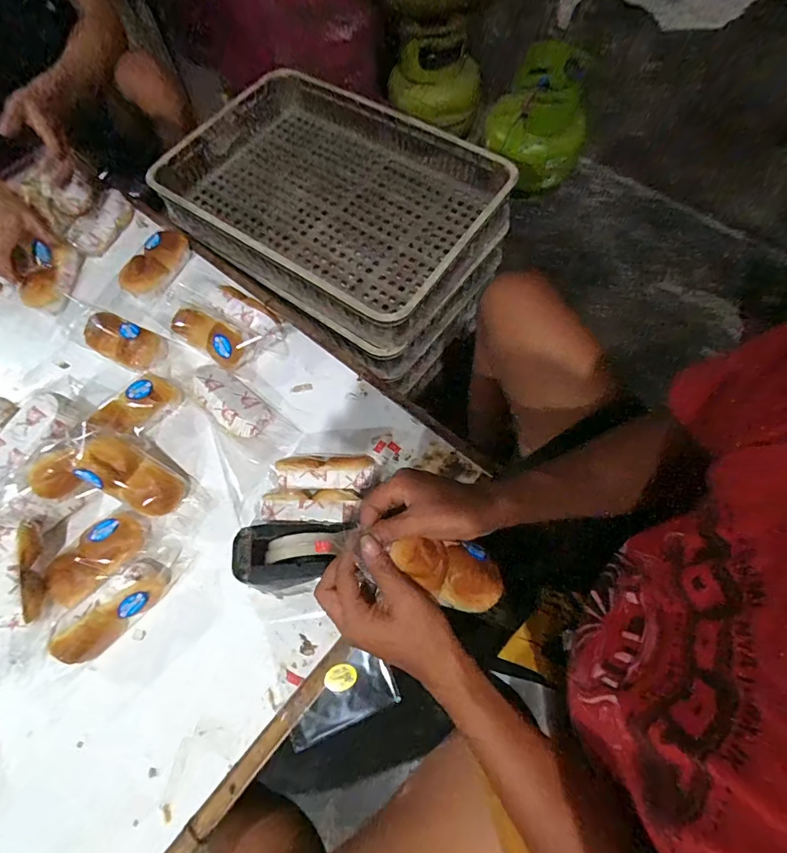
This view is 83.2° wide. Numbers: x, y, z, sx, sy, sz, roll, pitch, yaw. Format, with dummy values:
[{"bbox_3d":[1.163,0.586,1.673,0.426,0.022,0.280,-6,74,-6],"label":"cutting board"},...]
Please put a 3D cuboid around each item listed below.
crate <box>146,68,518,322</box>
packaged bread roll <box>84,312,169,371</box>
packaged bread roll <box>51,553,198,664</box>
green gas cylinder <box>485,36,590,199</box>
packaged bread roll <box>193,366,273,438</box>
[{"bbox_3d":[-0.129,-0.460,0.865,0.627,0.090,0.420,33,72,16],"label":"crate"},{"bbox_3d":[-0.450,-0.145,0.739,0.132,0.043,0.078,22,69,12],"label":"packaged bread roll"},{"bbox_3d":[-0.359,0.231,0.593,0.173,0.064,0.068,-42,71,-14],"label":"packaged bread roll"},{"bbox_3d":[0.376,-0.803,1.150,0.259,0.269,0.275,9,67,7],"label":"green gas cylinder"},{"bbox_3d":[-0.254,-0.035,0.698,0.131,0.059,0.070,38,73,17],"label":"packaged bread roll"}]

